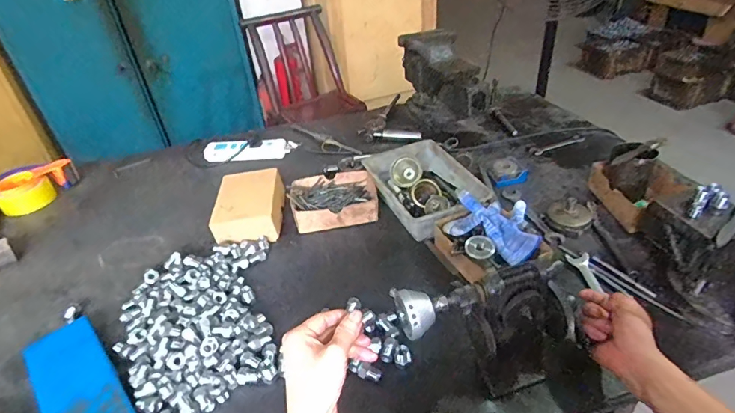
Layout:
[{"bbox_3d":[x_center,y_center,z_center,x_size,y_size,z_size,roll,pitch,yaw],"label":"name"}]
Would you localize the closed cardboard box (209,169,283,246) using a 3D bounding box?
[{"bbox_3d":[-0.236,-0.004,0.853,0.130,0.068,0.156,-8,36,-4],"label":"closed cardboard box"}]

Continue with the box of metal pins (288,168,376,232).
[{"bbox_3d":[-0.069,-0.016,0.882,0.176,0.045,0.139,-9,36,-5],"label":"box of metal pins"}]

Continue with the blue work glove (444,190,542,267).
[{"bbox_3d":[0.214,0.032,0.733,0.161,0.044,0.105,23,44,33],"label":"blue work glove"}]

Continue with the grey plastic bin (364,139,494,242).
[{"bbox_3d":[0.111,-0.038,0.874,0.182,0.073,0.246,-21,39,-21],"label":"grey plastic bin"}]

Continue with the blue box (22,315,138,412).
[{"bbox_3d":[-0.393,0.243,0.581,0.091,0.022,0.253,-32,44,-32],"label":"blue box"}]

